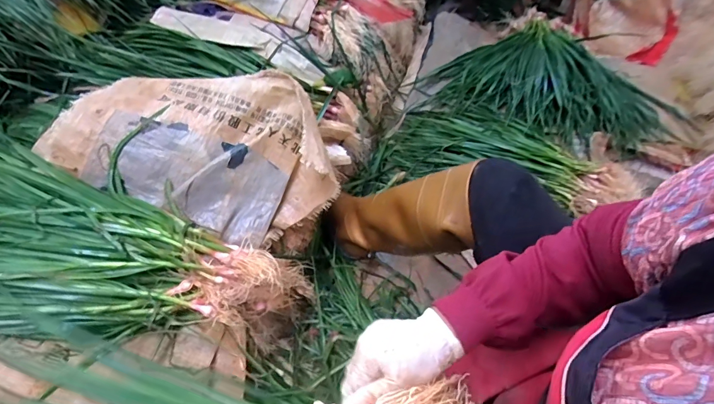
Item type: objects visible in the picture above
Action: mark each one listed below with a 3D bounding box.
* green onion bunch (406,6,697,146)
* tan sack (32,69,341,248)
[{"bbox_3d":[0.664,-0.391,1.278,0.679,0.101,0.685,38,56,23],"label":"green onion bunch"},{"bbox_3d":[-0.247,-0.098,0.682,0.446,0.151,0.266,16,50,7],"label":"tan sack"}]

